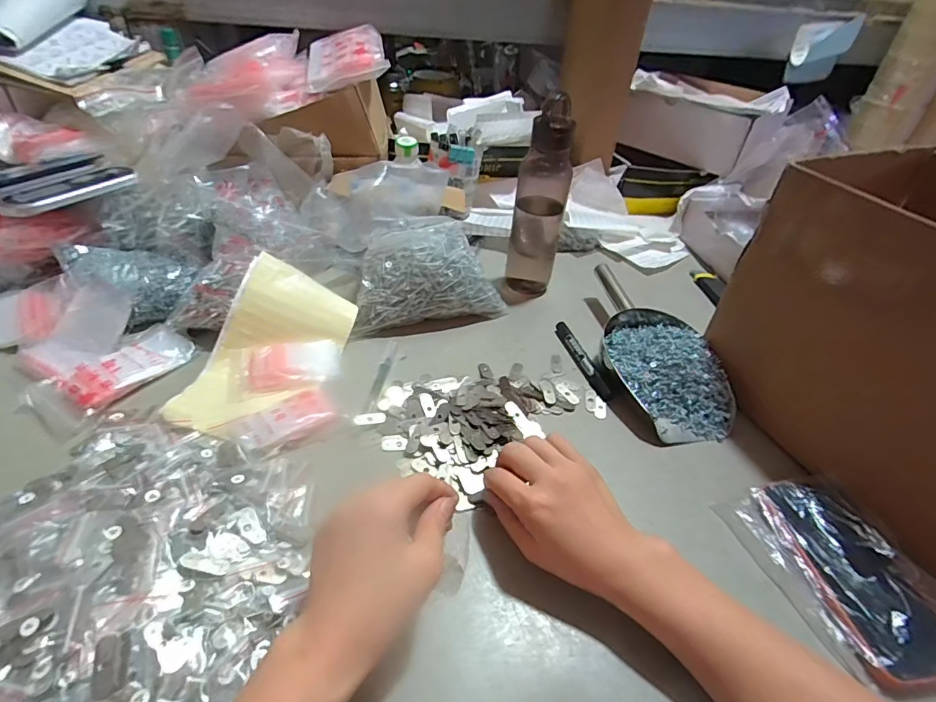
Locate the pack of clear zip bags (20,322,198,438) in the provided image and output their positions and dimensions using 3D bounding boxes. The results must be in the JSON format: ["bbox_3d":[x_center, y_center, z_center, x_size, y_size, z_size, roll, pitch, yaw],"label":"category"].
[{"bbox_3d":[-0.360,0.024,0.491,0.077,0.021,0.148,26,44,23],"label":"pack of clear zip bags"}]

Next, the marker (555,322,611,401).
[{"bbox_3d":[0.136,0.008,0.573,0.017,0.011,0.140,-6,41,-13],"label":"marker"}]

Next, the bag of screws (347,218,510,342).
[{"bbox_3d":[-0.055,-0.105,0.611,0.192,0.089,0.115,-10,42,-17],"label":"bag of screws"}]

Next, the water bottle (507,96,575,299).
[{"bbox_3d":[0.092,-0.180,0.614,0.067,0.241,0.080,11,40,7],"label":"water bottle"}]

